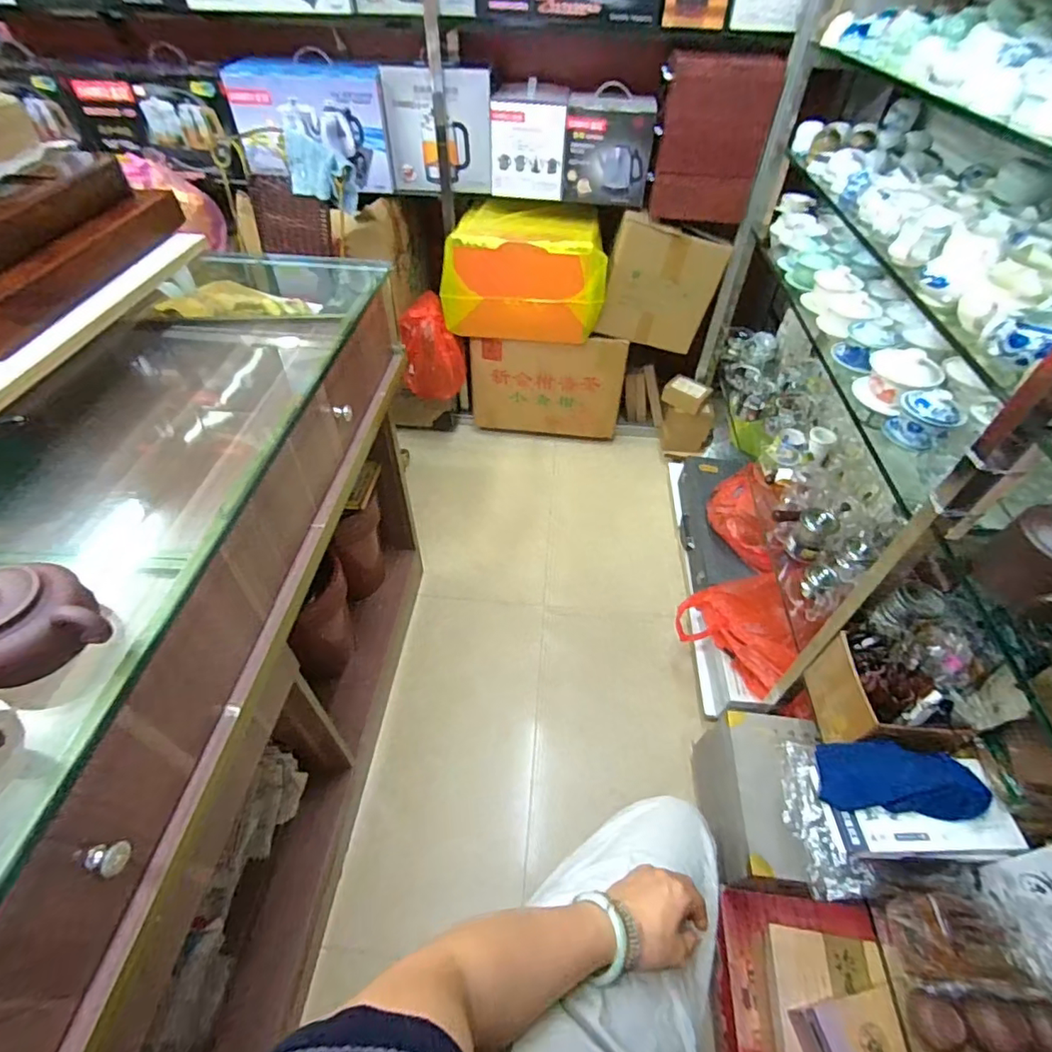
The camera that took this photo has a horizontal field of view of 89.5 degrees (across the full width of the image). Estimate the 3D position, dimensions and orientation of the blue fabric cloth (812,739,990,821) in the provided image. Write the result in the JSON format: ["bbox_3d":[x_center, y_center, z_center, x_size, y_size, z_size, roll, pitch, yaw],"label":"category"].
[{"bbox_3d":[0.525,0.353,0.742,0.212,0.020,0.089,2,77,6],"label":"blue fabric cloth"}]

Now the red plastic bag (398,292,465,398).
[{"bbox_3d":[-0.321,-0.582,1.767,0.162,0.304,0.171,35,56,26],"label":"red plastic bag"}]

